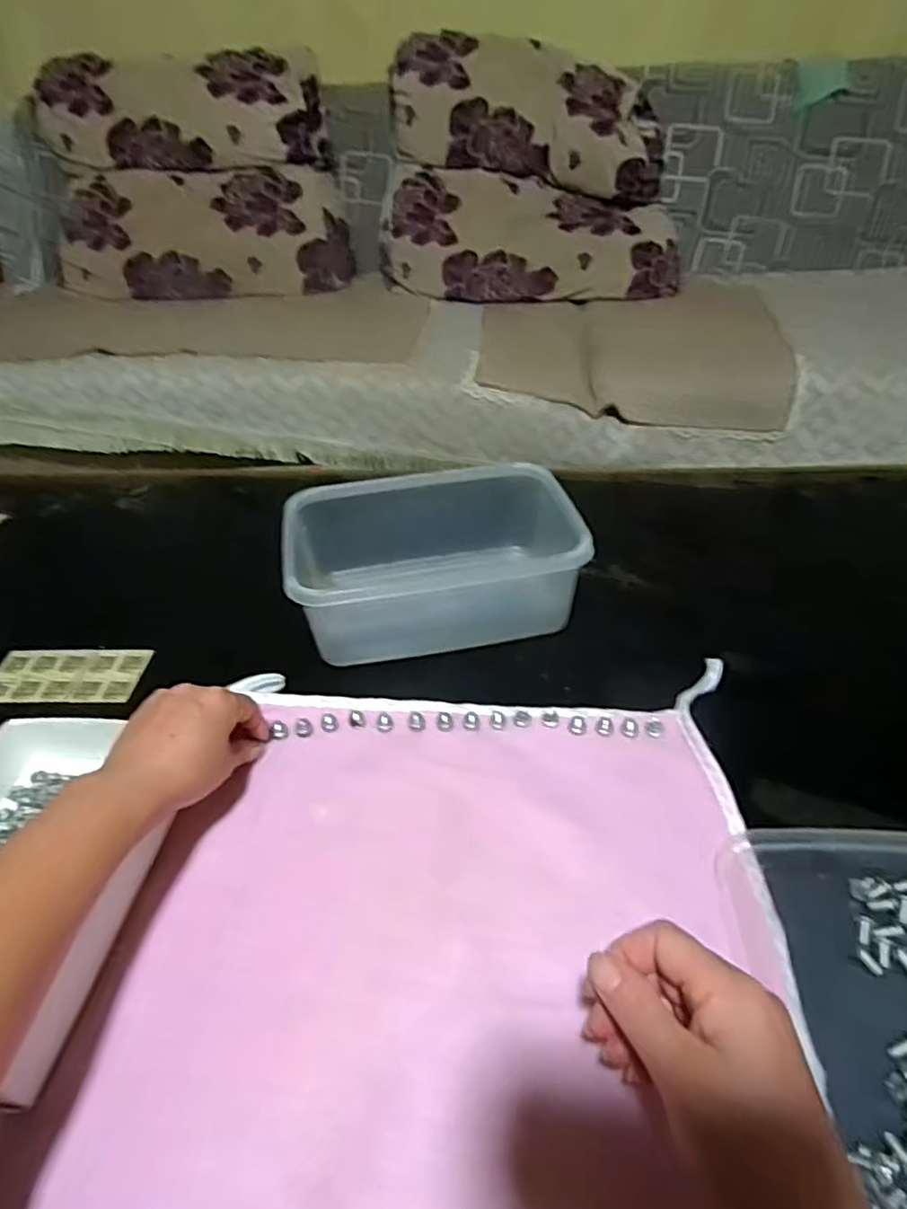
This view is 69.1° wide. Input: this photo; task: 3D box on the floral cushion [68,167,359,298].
[{"bbox_3d":[-0.583,-0.863,1.541,0.620,0.225,0.258,3,39,6],"label":"floral cushion"}]

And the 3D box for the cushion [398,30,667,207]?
[{"bbox_3d":[0.183,-1.129,1.529,0.648,0.256,0.185,10,39,-6],"label":"cushion"}]

